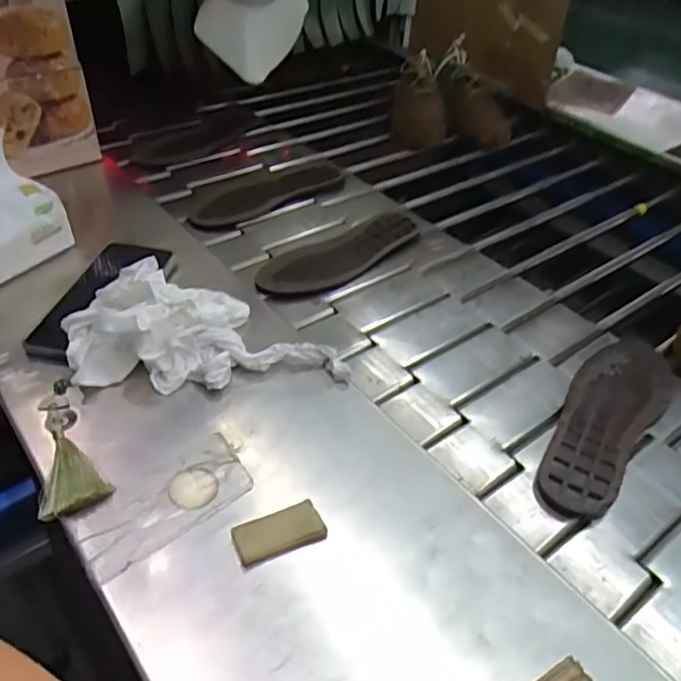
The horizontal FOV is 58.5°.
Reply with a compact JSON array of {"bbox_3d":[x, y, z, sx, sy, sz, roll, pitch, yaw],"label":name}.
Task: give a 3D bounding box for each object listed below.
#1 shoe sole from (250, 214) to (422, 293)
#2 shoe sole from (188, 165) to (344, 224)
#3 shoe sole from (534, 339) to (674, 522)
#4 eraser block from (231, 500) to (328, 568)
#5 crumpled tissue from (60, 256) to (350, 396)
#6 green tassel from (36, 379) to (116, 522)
[{"bbox_3d":[0.008,-0.114,0.761,0.255,0.021,0.084,-25,49,-31],"label":"shoe sole"},{"bbox_3d":[-0.104,-0.218,0.880,0.090,0.015,0.277,35,48,30],"label":"shoe sole"},{"bbox_3d":[0.248,0.072,0.570,0.078,0.011,0.248,29,46,26],"label":"shoe sole"},{"bbox_3d":[-0.042,0.130,0.416,0.060,0.009,0.029,-12,46,-19],"label":"eraser block"},{"bbox_3d":[-0.117,-0.018,0.541,0.241,0.062,0.125,2,43,-5],"label":"crumpled tissue"},{"bbox_3d":[-0.210,0.078,0.461,0.047,0.011,0.123,-16,44,-23],"label":"green tassel"}]

